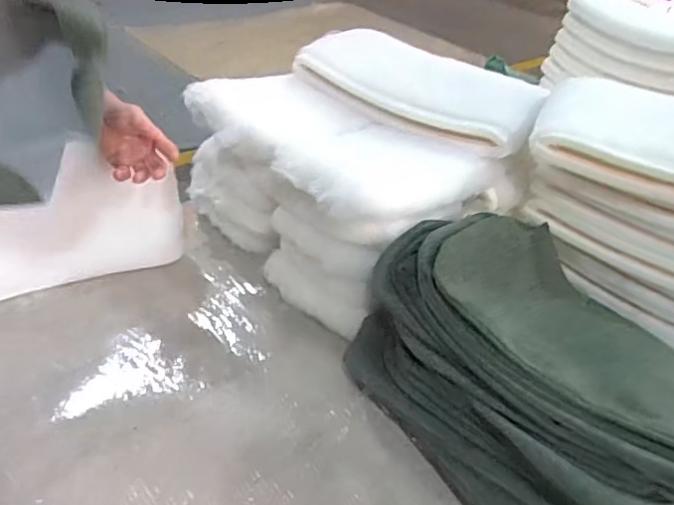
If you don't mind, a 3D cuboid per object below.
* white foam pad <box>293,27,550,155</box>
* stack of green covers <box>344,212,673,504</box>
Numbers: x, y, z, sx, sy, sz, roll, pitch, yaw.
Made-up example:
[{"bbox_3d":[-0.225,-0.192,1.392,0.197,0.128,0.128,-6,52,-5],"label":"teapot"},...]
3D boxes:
[{"bbox_3d":[0.138,-0.301,1.056,0.464,0.061,0.181,27,64,31],"label":"white foam pad"},{"bbox_3d":[0.262,0.172,0.764,0.291,0.204,0.502,-19,43,-31],"label":"stack of green covers"}]

